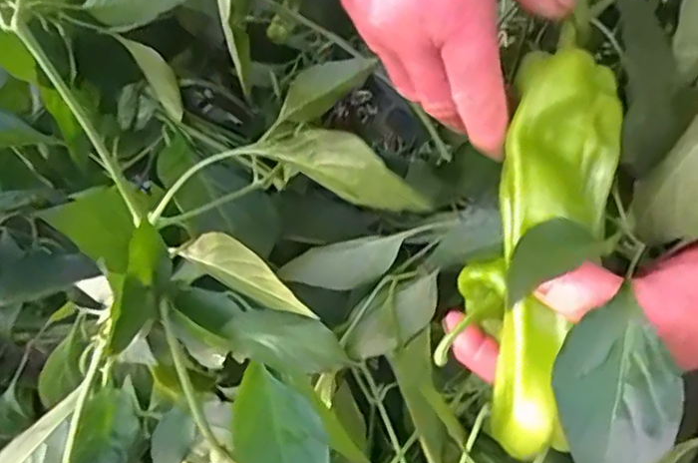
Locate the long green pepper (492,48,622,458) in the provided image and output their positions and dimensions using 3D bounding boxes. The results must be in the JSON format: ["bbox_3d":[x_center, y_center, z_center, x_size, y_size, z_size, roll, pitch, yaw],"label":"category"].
[{"bbox_3d":[0.085,0.005,0.282,0.045,0.030,0.170,9,82,18],"label":"long green pepper"}]

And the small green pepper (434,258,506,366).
[{"bbox_3d":[0.058,0.039,0.306,0.025,0.029,0.053,9,45,18],"label":"small green pepper"}]

